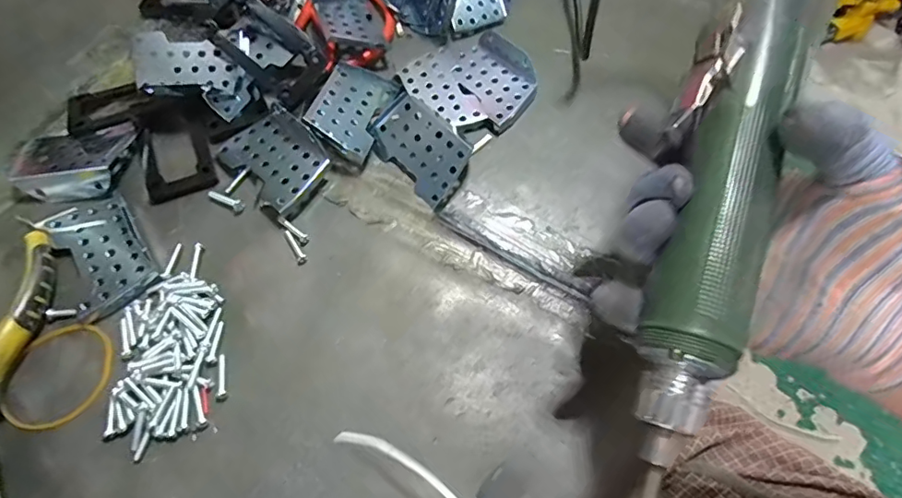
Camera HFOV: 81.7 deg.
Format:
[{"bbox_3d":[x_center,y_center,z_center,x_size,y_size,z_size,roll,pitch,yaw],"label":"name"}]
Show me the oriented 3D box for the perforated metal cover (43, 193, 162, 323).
[{"bbox_3d":[-0.202,0.002,0.302,0.044,0.008,0.072,-34,70,-17],"label":"perforated metal cover"}]

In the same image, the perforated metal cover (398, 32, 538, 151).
[{"bbox_3d":[0.016,-0.118,0.366,0.078,0.017,0.081,-40,72,-19],"label":"perforated metal cover"}]

